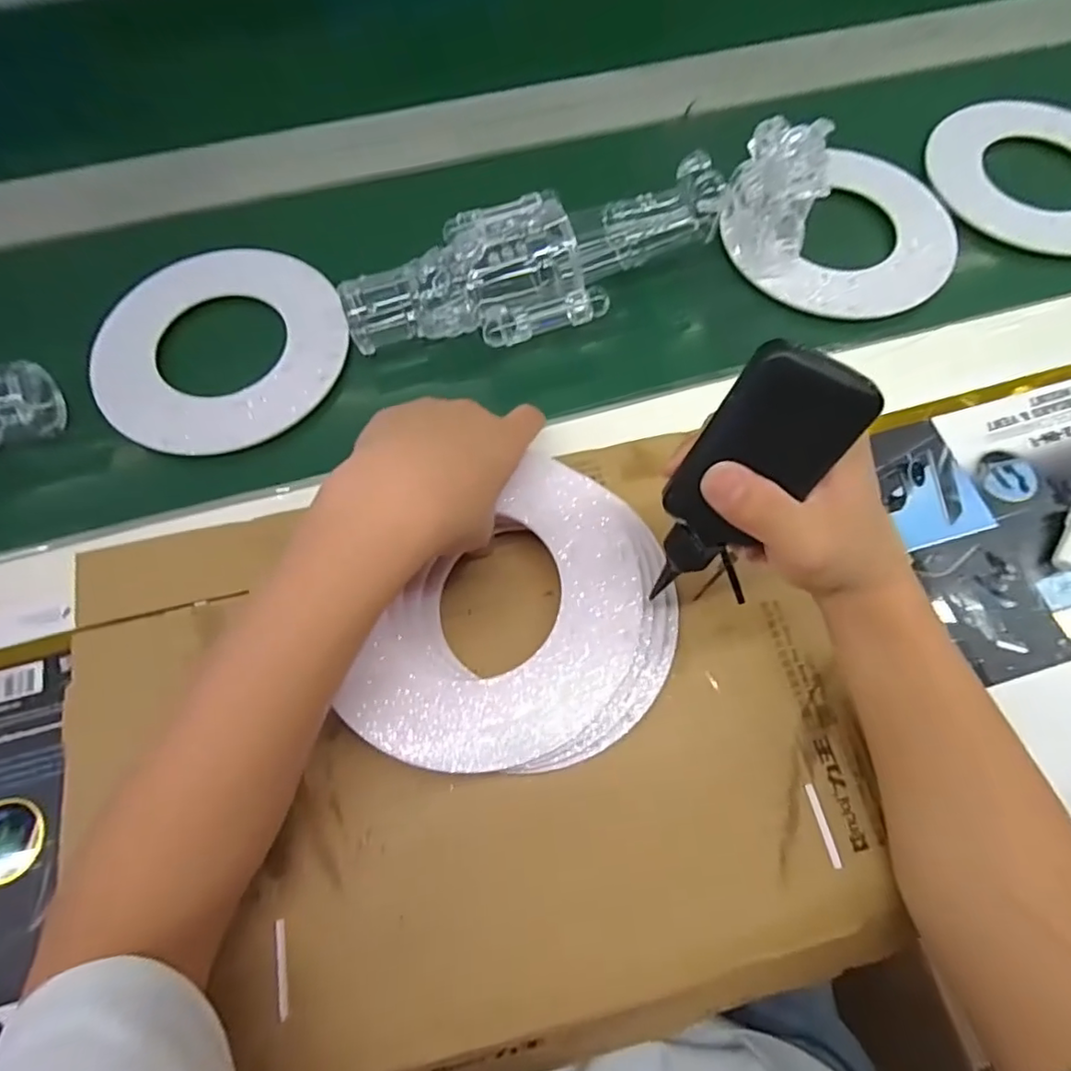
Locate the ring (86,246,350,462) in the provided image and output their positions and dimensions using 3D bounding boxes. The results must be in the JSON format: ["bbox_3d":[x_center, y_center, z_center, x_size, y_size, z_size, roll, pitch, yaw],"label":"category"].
[{"bbox_3d":[-0.244,-0.152,0.459,0.184,0.010,0.182,2,69,-6],"label":"ring"}]

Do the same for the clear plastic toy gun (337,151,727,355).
[{"bbox_3d":[-0.002,-0.212,0.454,0.295,0.056,0.121,-18,68,-5],"label":"clear plastic toy gun"}]

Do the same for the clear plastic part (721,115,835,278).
[{"bbox_3d":[0.185,-0.268,0.455,0.053,0.092,0.077,-2,68,1],"label":"clear plastic part"}]

